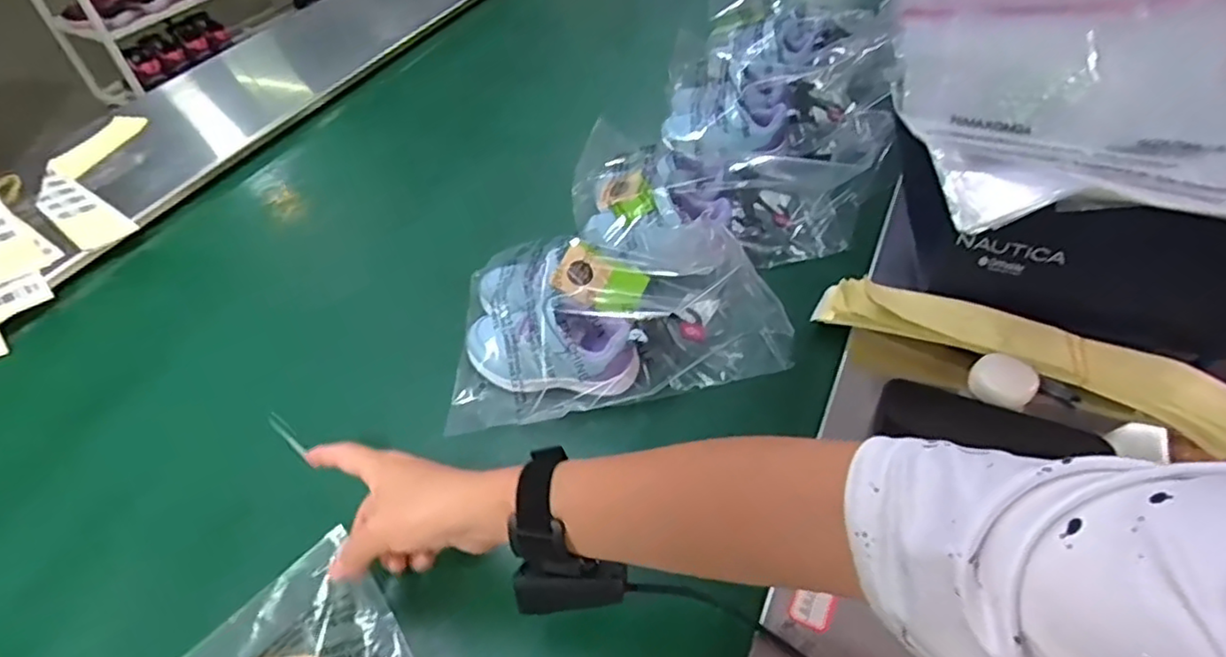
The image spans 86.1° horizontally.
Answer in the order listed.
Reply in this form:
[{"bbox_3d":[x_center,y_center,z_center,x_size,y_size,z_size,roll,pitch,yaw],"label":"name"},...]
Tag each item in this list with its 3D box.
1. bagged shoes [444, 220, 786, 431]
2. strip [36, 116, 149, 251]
[{"bbox_3d":[-0.004,-0.023,0.599,0.283,0.107,0.195,-5,49,-2],"label":"bagged shoes"},{"bbox_3d":[-0.630,-0.182,0.797,0.097,0.010,0.271,-12,50,-20],"label":"strip"}]

